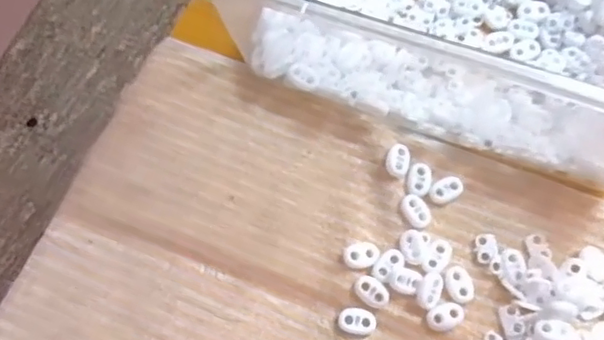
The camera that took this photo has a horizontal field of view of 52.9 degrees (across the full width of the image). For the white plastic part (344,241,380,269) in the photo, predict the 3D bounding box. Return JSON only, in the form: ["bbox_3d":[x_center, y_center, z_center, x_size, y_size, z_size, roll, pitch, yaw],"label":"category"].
[{"bbox_3d":[0.037,0.053,0.375,0.022,0.007,0.015,-12,70,-2],"label":"white plastic part"}]

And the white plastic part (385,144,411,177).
[{"bbox_3d":[0.062,-0.006,0.392,0.015,0.010,0.022,17,72,8],"label":"white plastic part"}]

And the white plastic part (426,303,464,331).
[{"bbox_3d":[0.086,0.088,0.364,0.024,0.004,0.015,-23,71,-6],"label":"white plastic part"}]

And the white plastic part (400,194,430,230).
[{"bbox_3d":[0.072,0.026,0.384,0.016,0.004,0.022,-26,71,-7],"label":"white plastic part"}]

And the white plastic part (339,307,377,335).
[{"bbox_3d":[0.033,0.091,0.364,0.022,0.004,0.015,12,71,6],"label":"white plastic part"}]

